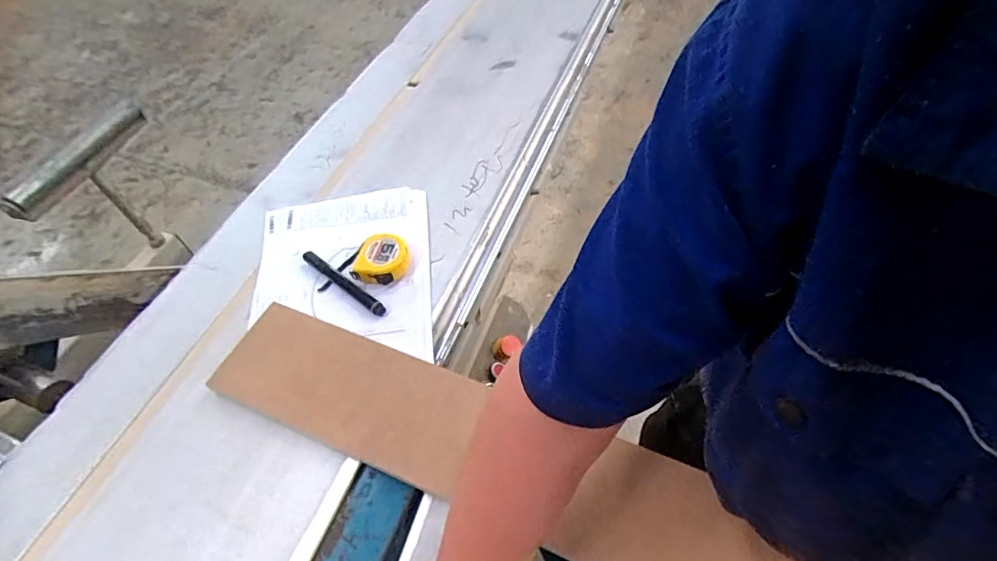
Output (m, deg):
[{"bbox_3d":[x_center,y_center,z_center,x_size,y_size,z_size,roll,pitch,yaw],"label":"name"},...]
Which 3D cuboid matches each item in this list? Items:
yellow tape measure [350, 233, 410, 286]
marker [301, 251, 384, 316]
[{"bbox_3d":[-0.149,-0.032,0.652,0.069,0.030,0.072,4,53,6],"label":"yellow tape measure"},{"bbox_3d":[-0.199,0.003,0.640,0.145,0.021,0.016,33,61,25],"label":"marker"}]

